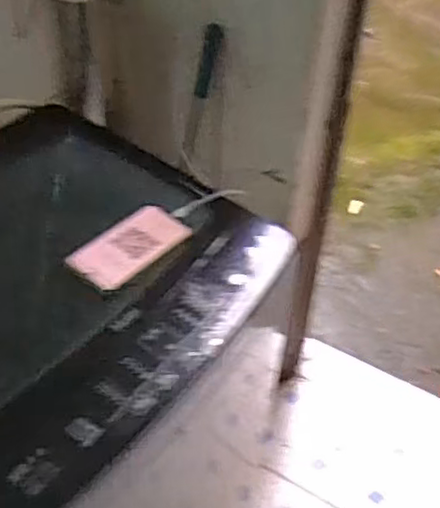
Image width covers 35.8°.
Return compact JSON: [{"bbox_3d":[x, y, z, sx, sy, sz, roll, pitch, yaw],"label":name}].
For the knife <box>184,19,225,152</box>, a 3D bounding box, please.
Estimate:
[{"bbox_3d":[-0.034,-0.312,1.298,0.023,0.241,0.034,21,19,20],"label":"knife"}]

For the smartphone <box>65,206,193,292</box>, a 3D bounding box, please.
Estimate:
[{"bbox_3d":[-0.113,-0.010,0.858,0.083,0.012,0.160,28,47,23],"label":"smartphone"}]

